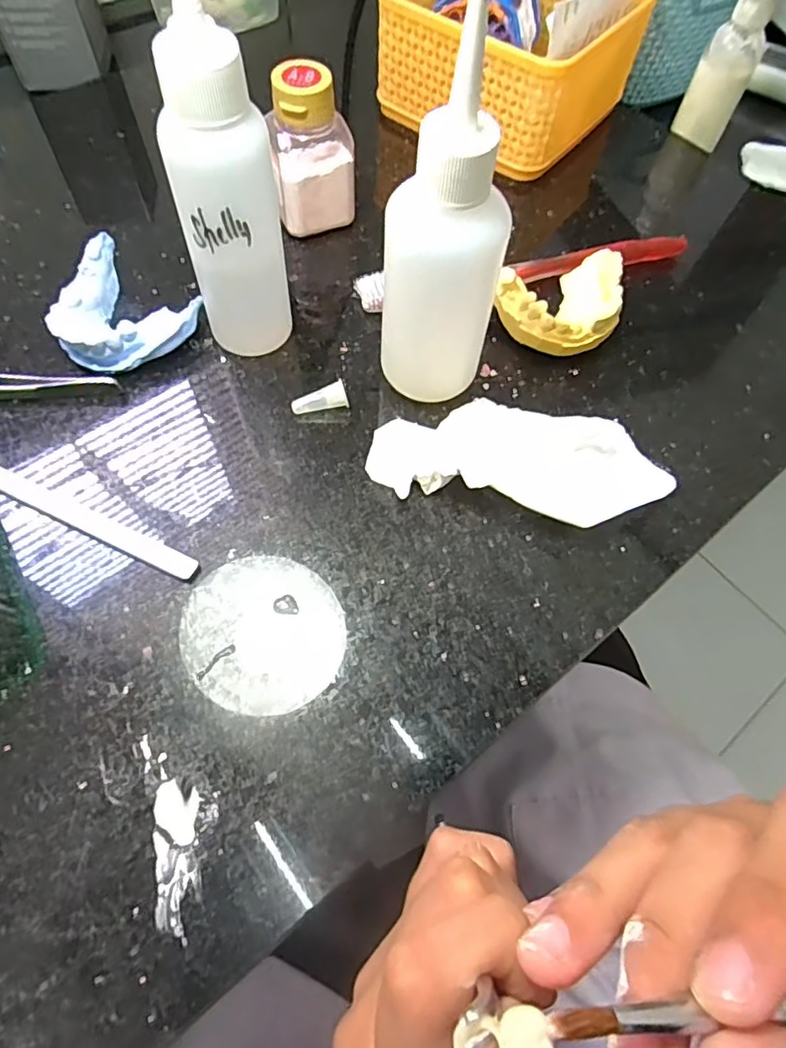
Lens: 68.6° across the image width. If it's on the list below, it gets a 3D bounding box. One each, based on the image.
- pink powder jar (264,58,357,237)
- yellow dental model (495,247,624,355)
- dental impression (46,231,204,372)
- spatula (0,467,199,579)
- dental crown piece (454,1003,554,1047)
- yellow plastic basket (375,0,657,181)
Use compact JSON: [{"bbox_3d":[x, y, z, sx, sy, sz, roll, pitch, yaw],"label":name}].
[{"bbox_3d":[-0.041,-0.190,0.300,0.040,0.073,0.032,-12,65,-9],"label":"pink powder jar"},{"bbox_3d":[0.088,-0.108,0.291,0.064,0.027,0.047,-20,67,-12],"label":"yellow dental model"},{"bbox_3d":[-0.135,-0.104,0.281,0.061,0.021,0.068,-37,71,-19],"label":"dental impression"},{"bbox_3d":[-0.142,-0.008,0.241,0.135,0.004,0.010,24,65,8],"label":"spatula"},{"bbox_3d":[0.019,0.087,0.096,0.015,0.005,0.009,-4,64,-5],"label":"dental crown piece"},{"bbox_3d":[0.075,-0.300,0.365,0.129,0.065,0.130,35,67,13],"label":"yellow plastic basket"}]

